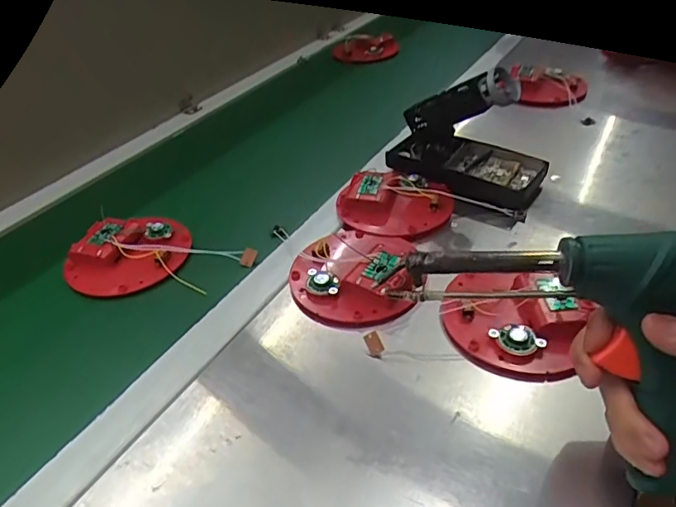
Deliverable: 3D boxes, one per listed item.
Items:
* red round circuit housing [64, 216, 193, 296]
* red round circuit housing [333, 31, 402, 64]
[{"bbox_3d":[-0.210,-0.002,0.518,0.116,0.022,0.099,-12,39,-7],"label":"red round circuit housing"},{"bbox_3d":[0.053,-0.412,1.028,0.124,0.040,0.106,-4,38,3],"label":"red round circuit housing"}]

